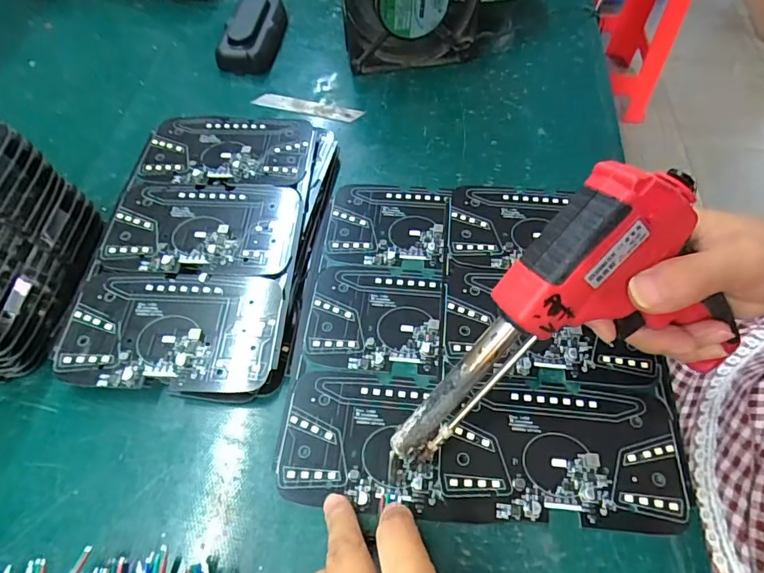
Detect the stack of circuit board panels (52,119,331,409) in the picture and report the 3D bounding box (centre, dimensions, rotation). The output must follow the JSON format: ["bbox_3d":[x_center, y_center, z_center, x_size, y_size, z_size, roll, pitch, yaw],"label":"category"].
[{"bbox_3d":[-0.120,-0.037,0.344,0.142,0.020,0.233,5,58,4],"label":"stack of circuit board panels"}]

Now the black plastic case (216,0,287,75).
[{"bbox_3d":[-0.127,-0.254,0.471,0.050,0.034,0.097,5,58,4],"label":"black plastic case"}]

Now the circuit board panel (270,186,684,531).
[{"bbox_3d":[0.060,0.023,0.313,0.217,0.005,0.232,3,58,3],"label":"circuit board panel"}]

